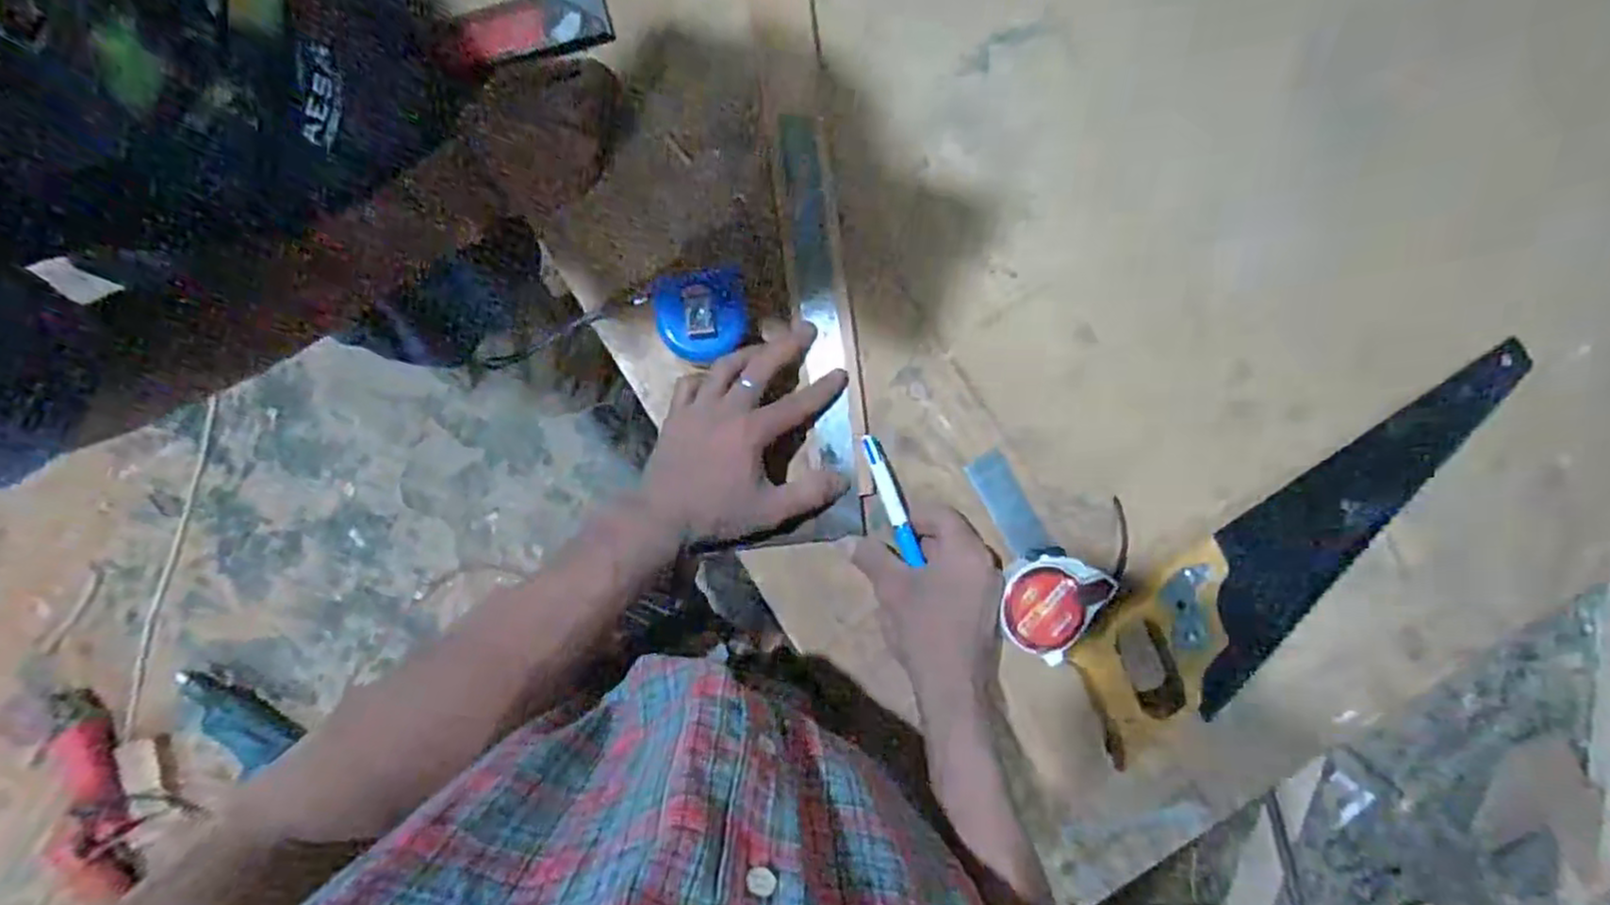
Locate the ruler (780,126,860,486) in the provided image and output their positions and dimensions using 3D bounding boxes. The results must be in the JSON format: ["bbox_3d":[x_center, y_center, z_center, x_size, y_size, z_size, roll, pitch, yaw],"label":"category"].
[{"bbox_3d":[0.009,-0.110,0.520,0.029,0.006,0.261,-6,90,1],"label":"ruler"}]

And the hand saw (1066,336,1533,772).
[{"bbox_3d":[0.361,0.065,0.514,0.395,0.024,0.090,-34,88,-1],"label":"hand saw"}]

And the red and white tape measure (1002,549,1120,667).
[{"bbox_3d":[0.169,0.104,0.506,0.062,0.035,0.069,34,88,1],"label":"red and white tape measure"}]

